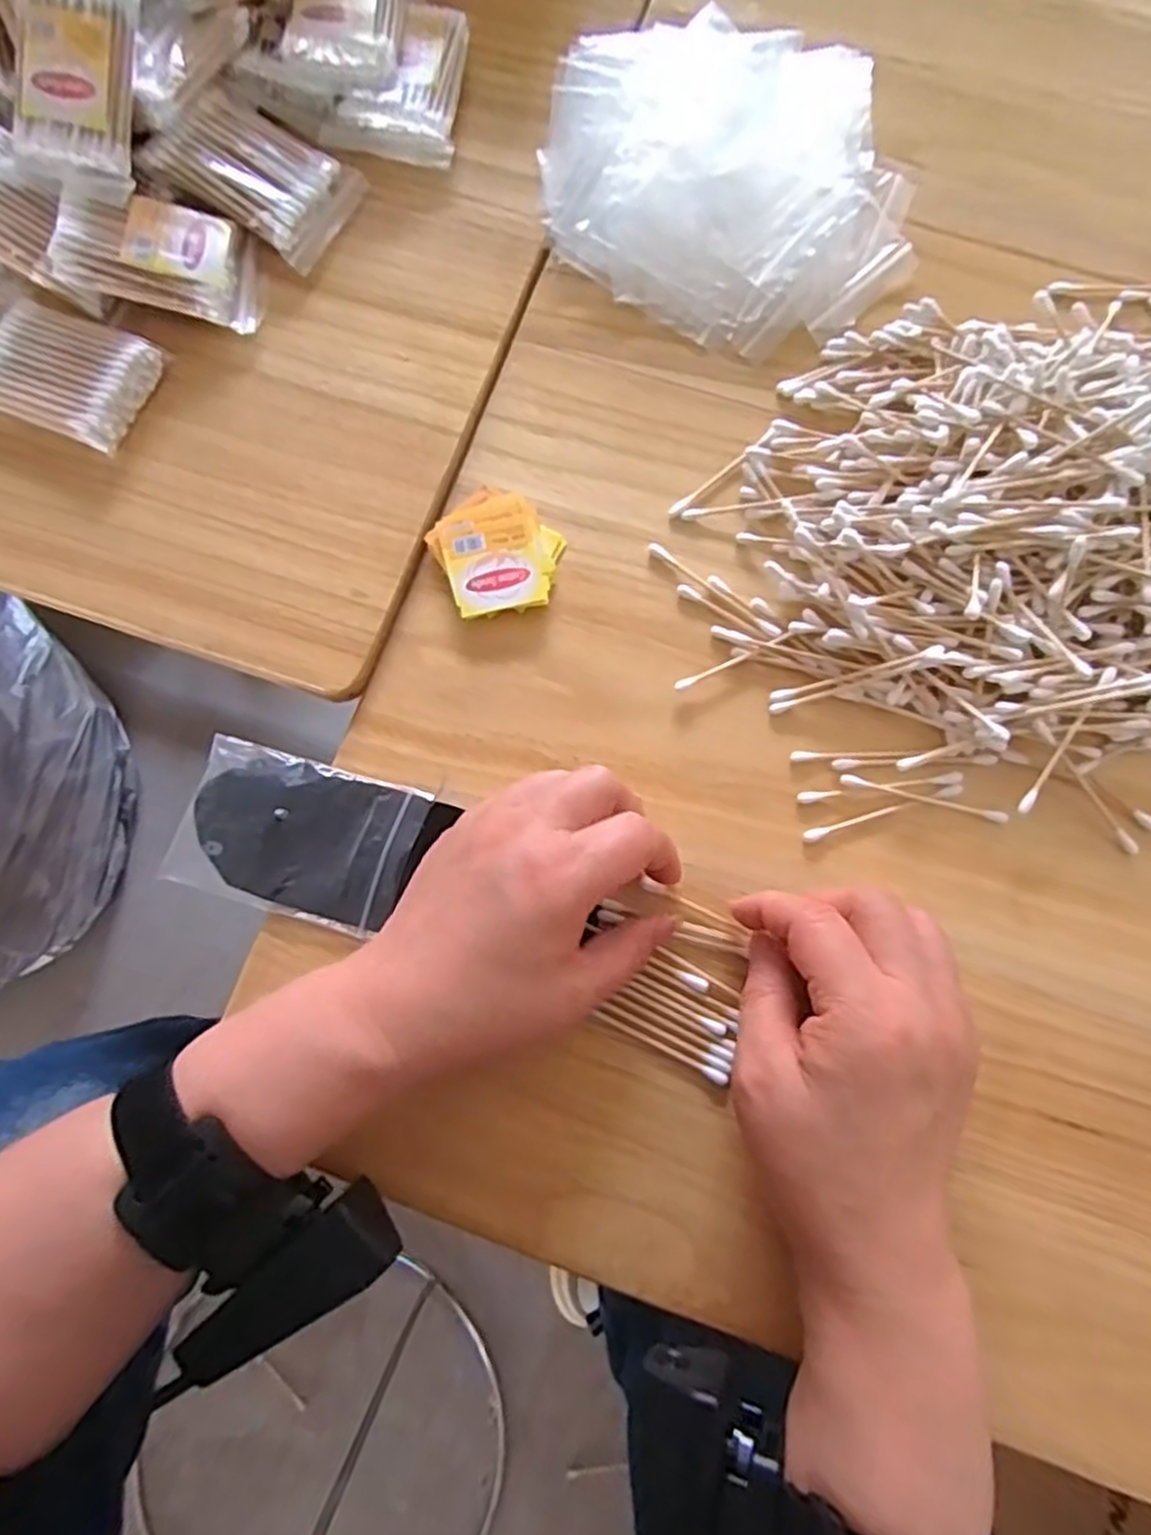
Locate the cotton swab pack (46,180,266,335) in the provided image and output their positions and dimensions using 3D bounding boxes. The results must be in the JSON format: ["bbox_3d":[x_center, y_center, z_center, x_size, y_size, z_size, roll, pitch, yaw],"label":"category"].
[{"bbox_3d":[-0.196,-0.244,0.369,0.089,0.012,0.054,8,83,-18],"label":"cotton swab pack"}]

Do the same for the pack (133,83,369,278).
[{"bbox_3d":[-0.155,-0.293,0.383,0.085,0.020,0.063,31,80,-11],"label":"pack"}]

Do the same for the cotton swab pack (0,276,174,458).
[{"bbox_3d":[-0.253,-0.192,0.370,0.095,0.019,0.062,23,80,5],"label":"cotton swab pack"}]

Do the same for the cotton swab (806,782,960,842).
[{"bbox_3d":[0.132,0.019,0.331,0.071,0.004,0.006,-17,79,-3],"label":"cotton swab"}]

